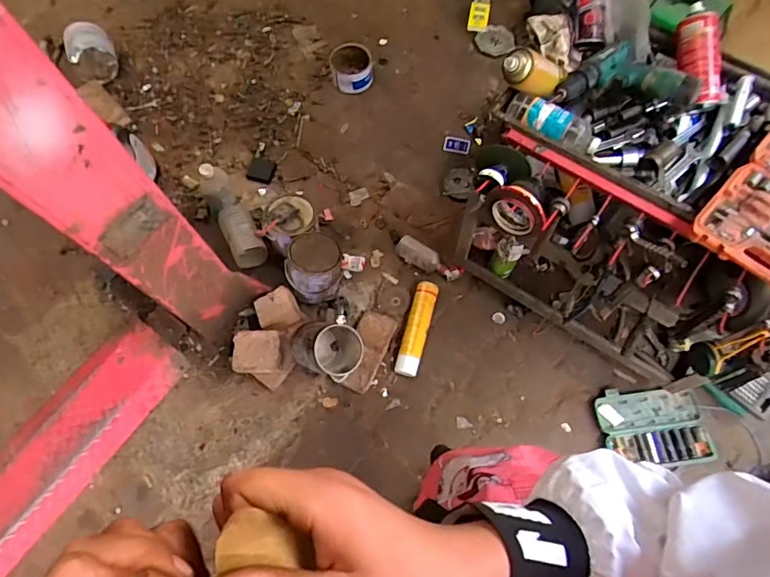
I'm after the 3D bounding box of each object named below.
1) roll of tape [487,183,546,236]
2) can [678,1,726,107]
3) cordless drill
[{"bbox_3d":[0.239,-0.141,0.911,0.112,0.115,0.033,34,73,13],"label":"roll of tape"},{"bbox_3d":[0.558,-0.410,0.893,0.063,0.061,0.178,-16,96,-3],"label":"can"},{"bbox_3d":[0.412,-0.373,0.867,0.225,0.067,0.119,6,71,5],"label":"cordless drill"}]

